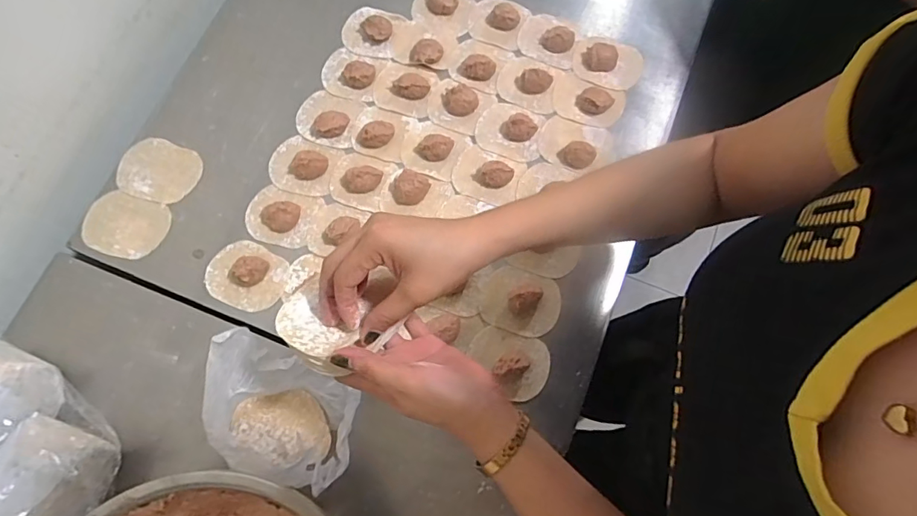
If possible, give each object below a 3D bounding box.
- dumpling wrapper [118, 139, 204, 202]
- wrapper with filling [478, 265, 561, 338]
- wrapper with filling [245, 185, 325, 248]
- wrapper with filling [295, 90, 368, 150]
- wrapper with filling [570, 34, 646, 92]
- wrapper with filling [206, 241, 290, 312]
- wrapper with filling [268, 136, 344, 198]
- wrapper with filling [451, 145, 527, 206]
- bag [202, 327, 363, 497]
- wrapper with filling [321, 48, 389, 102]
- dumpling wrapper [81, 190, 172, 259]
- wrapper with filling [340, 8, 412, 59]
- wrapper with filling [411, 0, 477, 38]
[{"bbox_3d":[-0.357,-0.104,0.573,0.092,0.004,0.073,20,76,3],"label":"dumpling wrapper"},{"bbox_3d":[0.071,0.047,0.543,0.090,0.025,0.071,16,76,2],"label":"wrapper with filling"},{"bbox_3d":[-0.207,-0.052,0.558,0.078,0.023,0.067,14,76,2],"label":"wrapper with filling"},{"bbox_3d":[-0.162,-0.177,0.594,0.075,0.020,0.071,13,76,1],"label":"wrapper with filling"},{"bbox_3d":[0.199,-0.265,0.629,0.091,0.025,0.074,23,76,4],"label":"wrapper with filling"},{"bbox_3d":[-0.239,0.018,0.539,0.086,0.024,0.072,21,76,3],"label":"wrapper with filling"},{"bbox_3d":[-0.189,-0.114,0.580,0.077,0.017,0.069,12,76,1],"label":"wrapper with filling"},{"bbox_3d":[0.035,-0.103,0.586,0.081,0.026,0.063,20,76,3],"label":"wrapper with filling"},{"bbox_3d":[-0.165,0.149,0.468,0.137,0.099,0.114,17,76,2],"label":"bag"},{"bbox_3d":[-0.138,-0.239,0.613,0.072,0.016,0.066,15,76,2],"label":"wrapper with filling"},{"bbox_3d":[-0.384,-0.038,0.557,0.093,0.005,0.072,17,76,2],"label":"dumpling wrapper"},{"bbox_3d":[-0.114,-0.302,0.629,0.073,0.015,0.076,18,76,3],"label":"wrapper with filling"},{"bbox_3d":[-0.021,-0.335,0.639,0.080,0.025,0.064,15,76,2],"label":"wrapper with filling"}]

